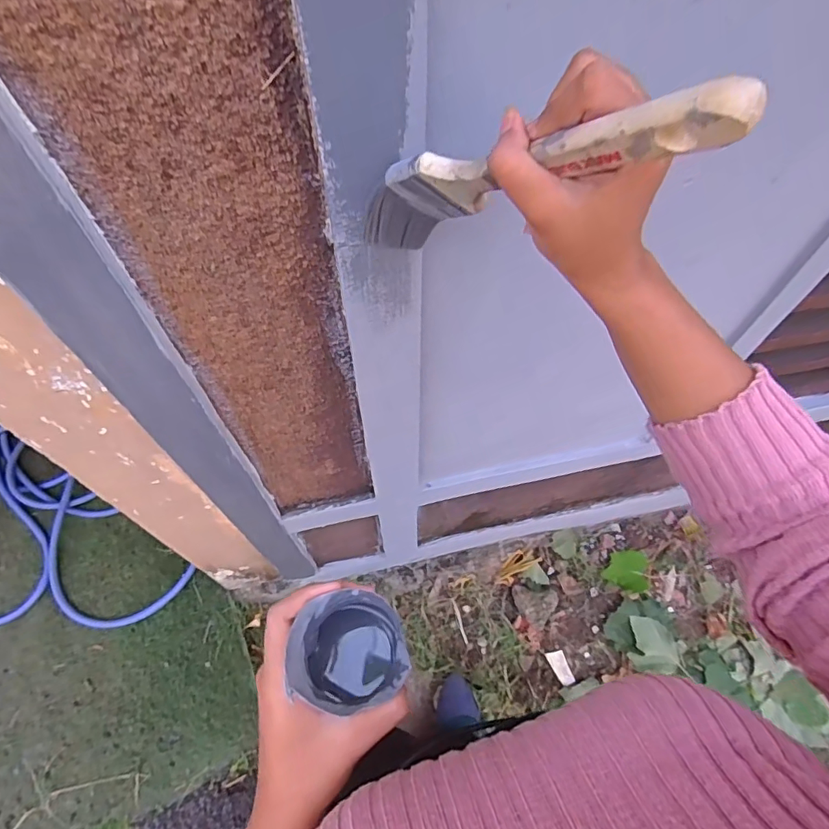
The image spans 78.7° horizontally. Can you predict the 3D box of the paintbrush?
[{"bbox_3d":[0.035,-0.123,0.267,0.030,0.283,0.048,-28,112,-17],"label":"paintbrush"}]

